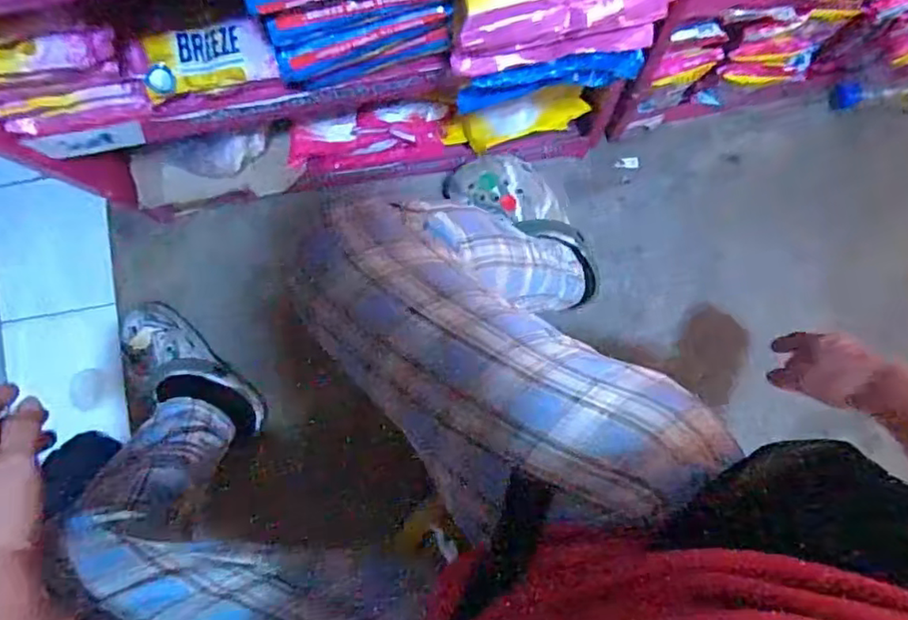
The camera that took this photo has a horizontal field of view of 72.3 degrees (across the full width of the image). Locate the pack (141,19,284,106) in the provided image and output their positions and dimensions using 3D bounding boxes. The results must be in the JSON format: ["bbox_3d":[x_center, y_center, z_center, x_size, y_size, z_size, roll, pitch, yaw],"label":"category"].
[{"bbox_3d":[-0.219,-0.224,0.559,0.120,0.027,0.057,-6,85,3],"label":"pack"}]

